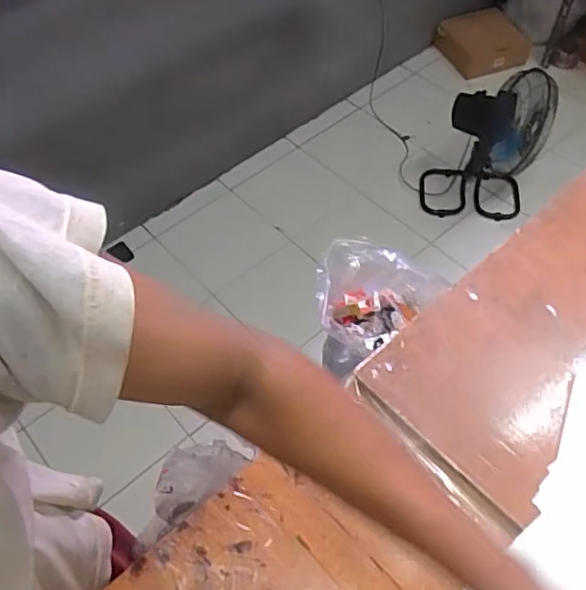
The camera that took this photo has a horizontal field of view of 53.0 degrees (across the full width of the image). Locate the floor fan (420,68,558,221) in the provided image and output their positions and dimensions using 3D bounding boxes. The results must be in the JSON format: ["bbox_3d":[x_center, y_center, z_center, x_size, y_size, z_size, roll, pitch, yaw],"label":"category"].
[{"bbox_3d":[0.554,-0.437,1.676,0.316,0.325,0.283,16,57,15],"label":"floor fan"}]

